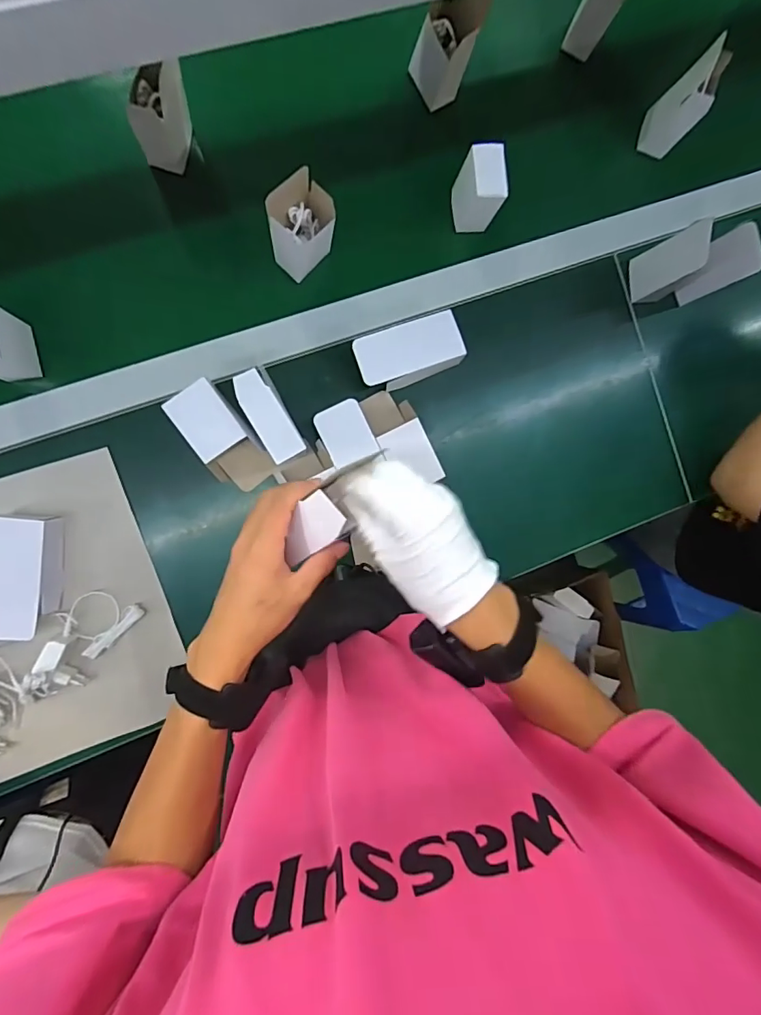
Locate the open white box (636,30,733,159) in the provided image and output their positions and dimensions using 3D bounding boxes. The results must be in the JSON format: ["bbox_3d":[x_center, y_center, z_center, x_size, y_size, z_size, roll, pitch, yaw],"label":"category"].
[{"bbox_3d":[0.440,-0.579,0.700,0.049,0.137,0.068,18,88,-9],"label":"open white box"}]

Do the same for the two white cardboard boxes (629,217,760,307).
[{"bbox_3d":[0.429,-0.331,0.681,0.092,0.136,0.063,-2,91,-10],"label":"two white cardboard boxes"}]

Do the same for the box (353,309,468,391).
[{"bbox_3d":[0.035,-0.207,0.672,0.145,0.058,0.074,-21,94,-9],"label":"box"}]

